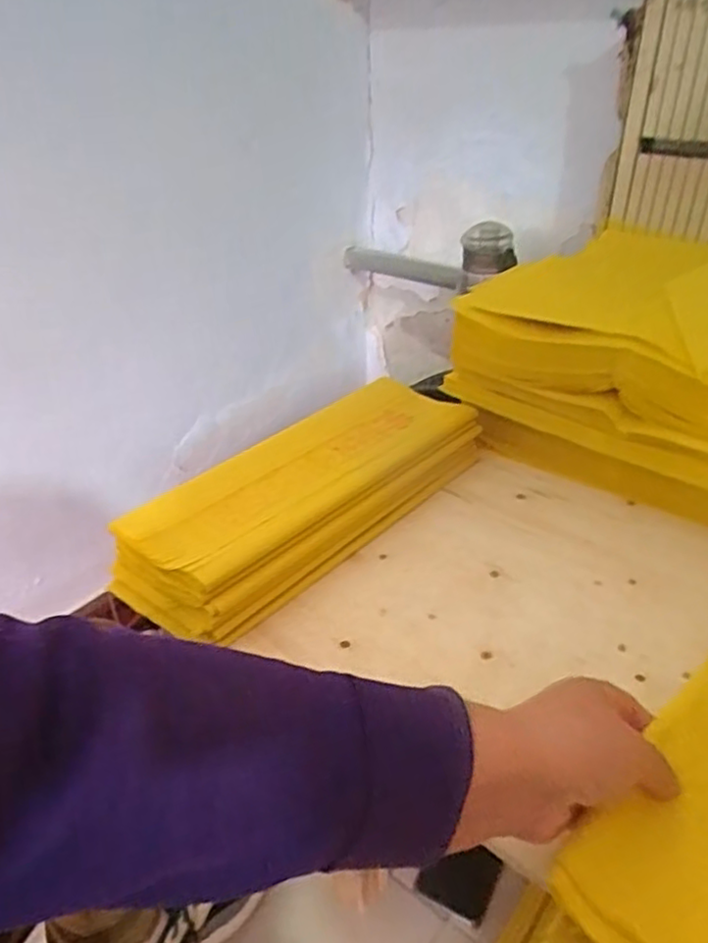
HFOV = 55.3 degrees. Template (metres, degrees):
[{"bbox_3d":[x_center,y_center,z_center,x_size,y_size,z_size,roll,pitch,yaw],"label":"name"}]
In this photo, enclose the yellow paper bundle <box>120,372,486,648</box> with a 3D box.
[{"bbox_3d":[-0.037,0.019,0.632,0.138,0.061,0.385,23,40,33],"label":"yellow paper bundle"}]

